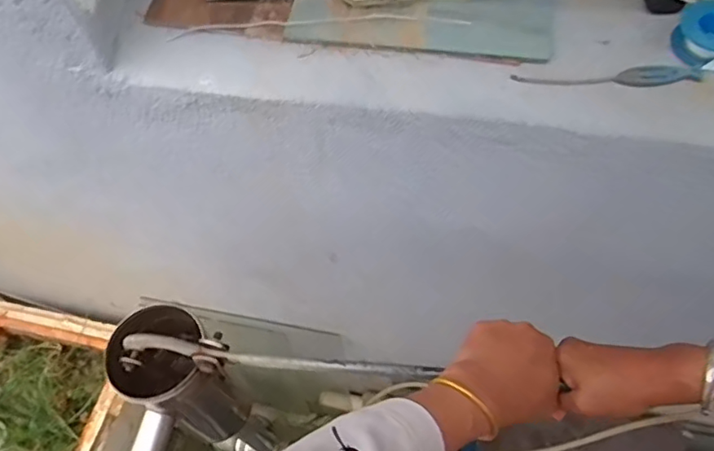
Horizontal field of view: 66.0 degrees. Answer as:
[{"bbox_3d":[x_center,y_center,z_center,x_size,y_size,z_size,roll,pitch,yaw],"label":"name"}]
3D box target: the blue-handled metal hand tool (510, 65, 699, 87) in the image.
[{"bbox_3d":[0.190,-0.112,0.419,0.135,0.014,0.015,3,58,6],"label":"blue-handled metal hand tool"}]

